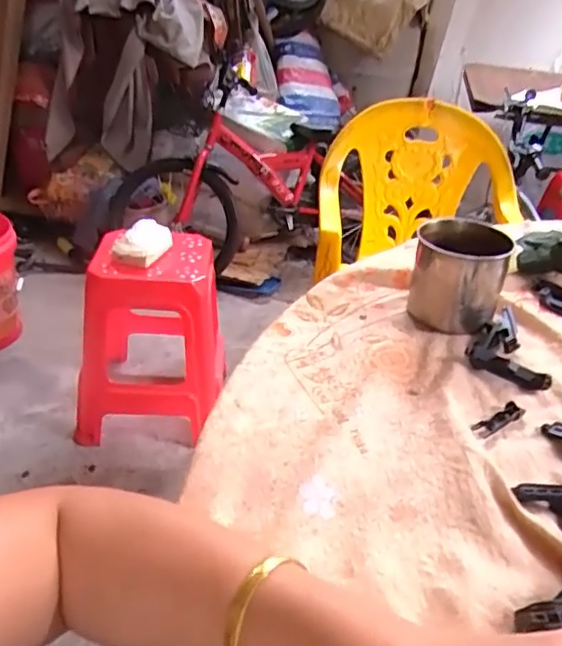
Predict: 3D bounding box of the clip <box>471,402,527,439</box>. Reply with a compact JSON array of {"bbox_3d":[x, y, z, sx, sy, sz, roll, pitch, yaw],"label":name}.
[{"bbox_3d":[0.179,0.080,0.468,0.054,0.007,0.014,-18,38,-30],"label":"clip"}]

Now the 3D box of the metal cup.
[{"bbox_3d":[0.186,-0.050,0.597,0.093,0.089,0.093,2,32,-1],"label":"metal cup"}]

